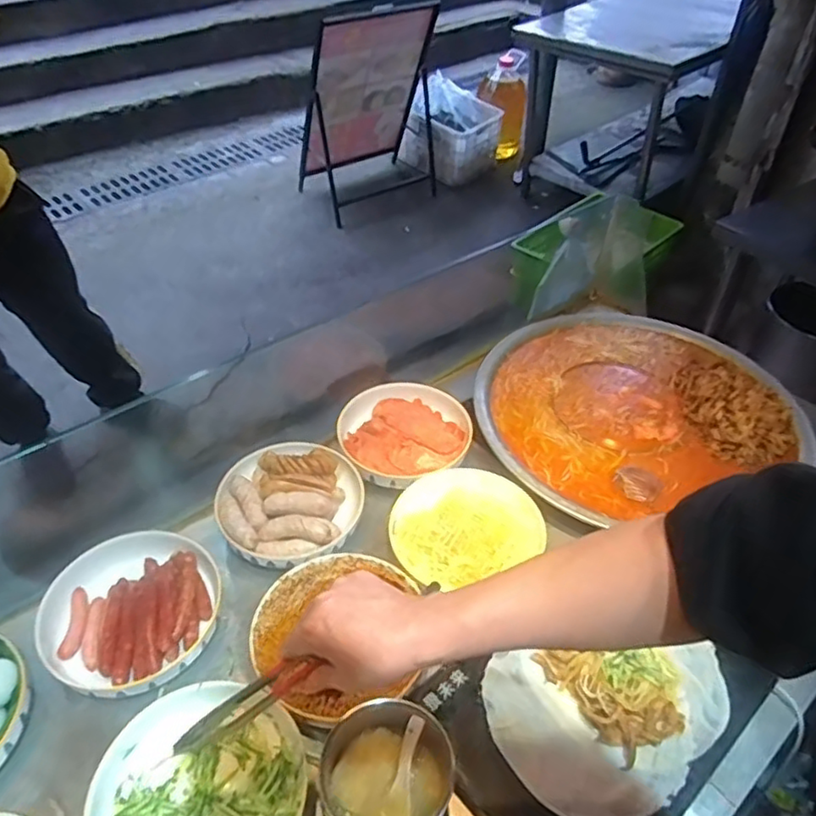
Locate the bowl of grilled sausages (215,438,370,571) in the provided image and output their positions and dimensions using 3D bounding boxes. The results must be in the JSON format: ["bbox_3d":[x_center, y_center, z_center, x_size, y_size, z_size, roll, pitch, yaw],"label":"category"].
[{"bbox_3d":[-0.187,0.144,0.992,0.211,0.077,0.222,0,42,0],"label":"bowl of grilled sausages"}]

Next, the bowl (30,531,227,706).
[{"bbox_3d":[-0.366,0.278,0.865,0.225,0.067,0.217,0,42,0],"label":"bowl"}]

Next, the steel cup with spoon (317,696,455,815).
[{"bbox_3d":[-0.016,0.412,0.708,0.160,0.097,0.132,29,49,27],"label":"steel cup with spoon"}]

